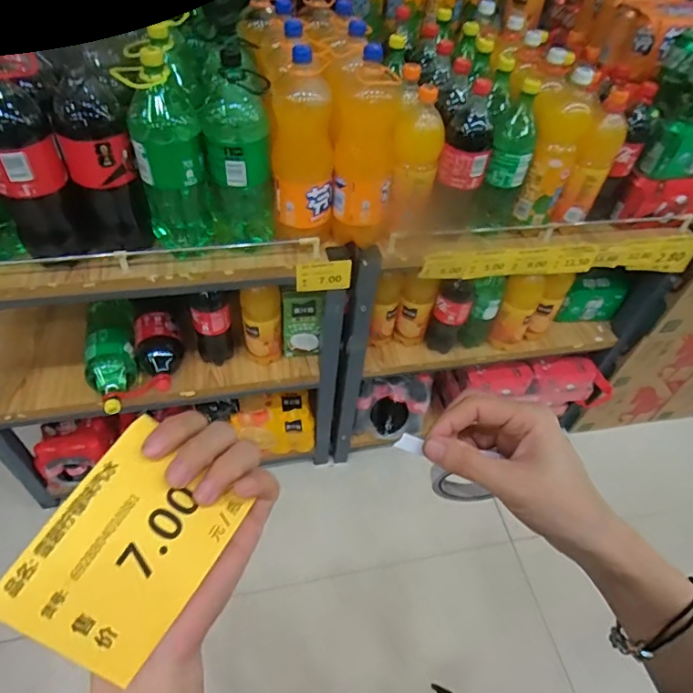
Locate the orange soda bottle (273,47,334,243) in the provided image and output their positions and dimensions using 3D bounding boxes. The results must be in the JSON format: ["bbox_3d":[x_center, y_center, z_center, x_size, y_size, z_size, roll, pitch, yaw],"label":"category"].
[{"bbox_3d":[-0.070,-0.335,0.871,0.107,0.291,0.111,3,49,-4],"label":"orange soda bottle"}]

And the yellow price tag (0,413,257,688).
[{"bbox_3d":[-0.104,0.096,0.241,0.069,0.004,0.096,37,69,-4],"label":"yellow price tag"}]

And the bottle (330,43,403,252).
[{"bbox_3d":[0.030,-0.341,0.899,0.118,0.304,0.098,-4,50,-9],"label":"bottle"}]

